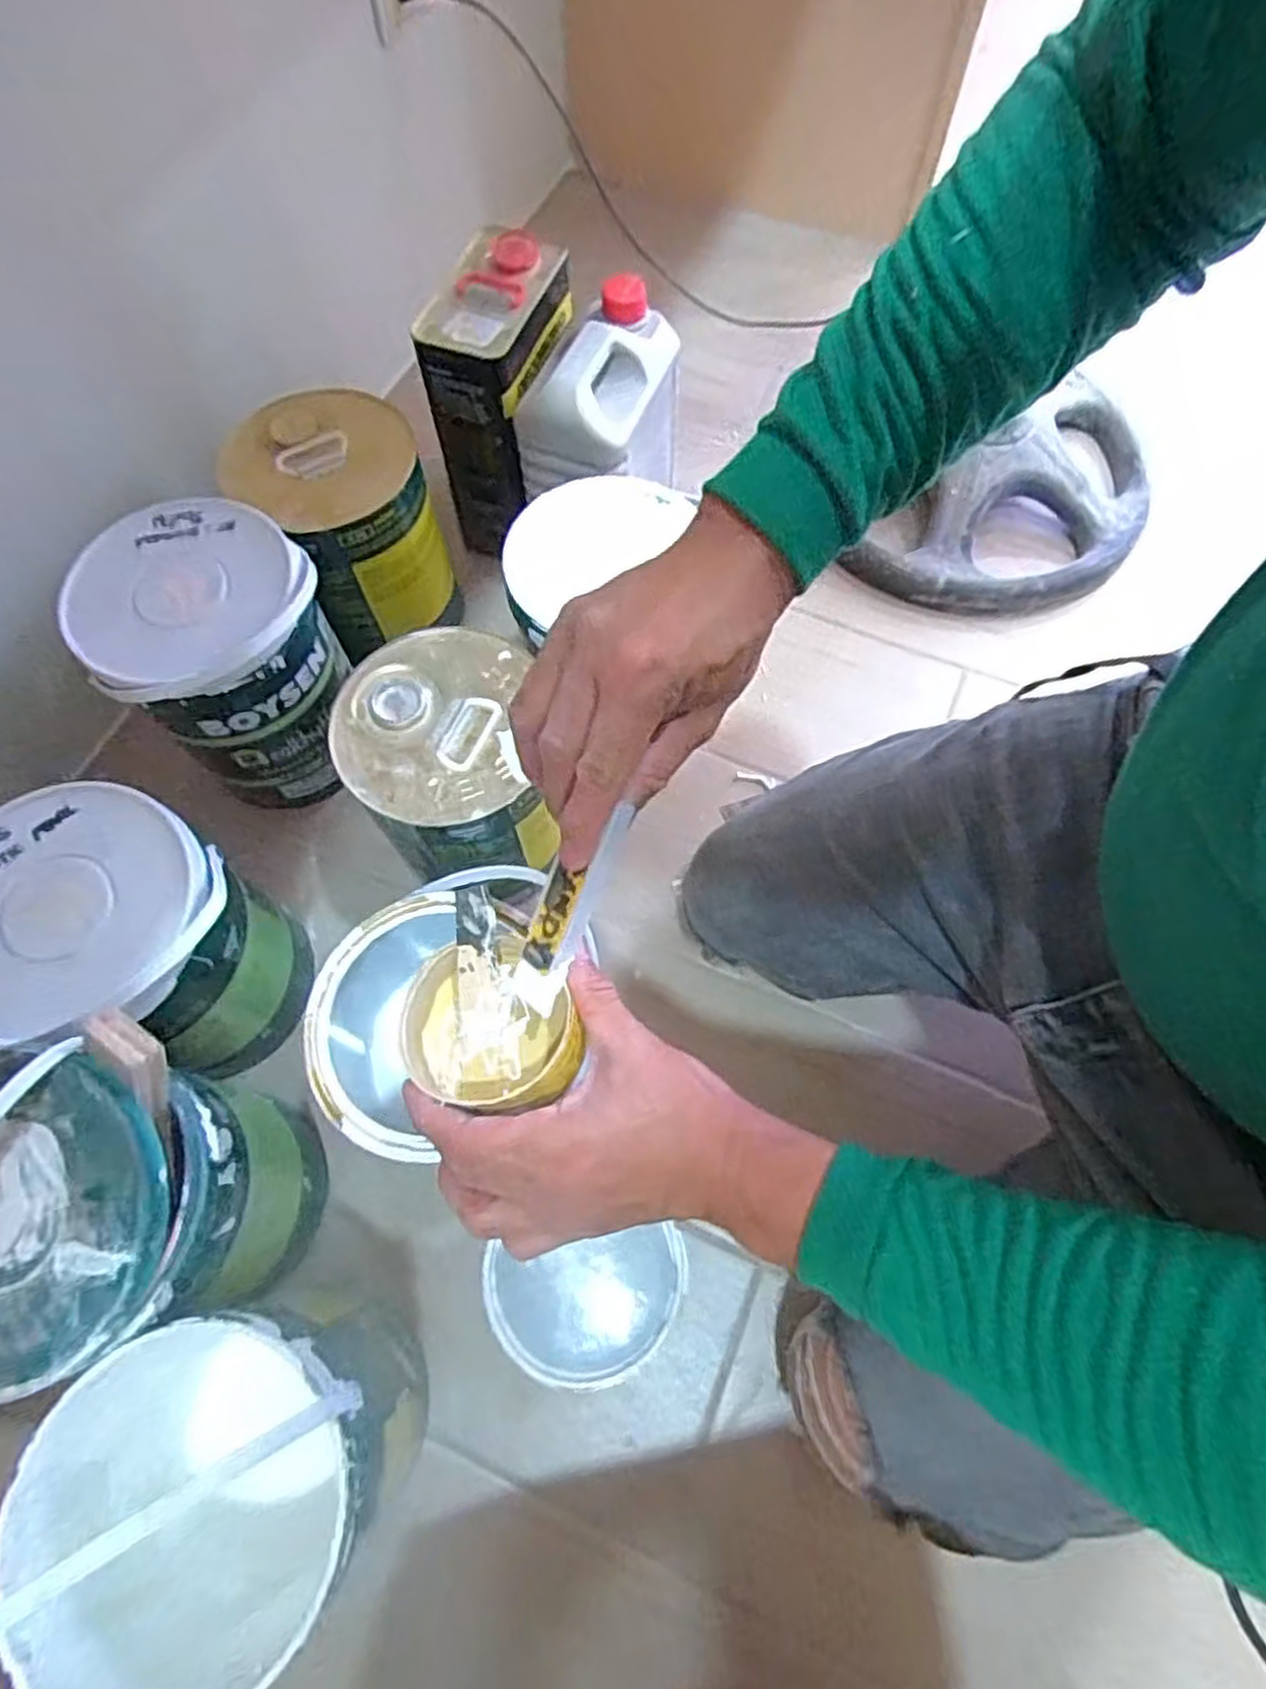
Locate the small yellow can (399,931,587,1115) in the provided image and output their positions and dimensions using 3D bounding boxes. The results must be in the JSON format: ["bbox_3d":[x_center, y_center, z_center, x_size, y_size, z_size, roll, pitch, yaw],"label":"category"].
[{"bbox_3d":[-0.073,0.086,0.390,0.080,0.043,0.077,-10,68,-4],"label":"small yellow can"}]

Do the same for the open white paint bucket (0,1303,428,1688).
[{"bbox_3d":[-0.229,0.359,0.448,0.175,0.274,0.166,0,68,0],"label":"open white paint bucket"}]

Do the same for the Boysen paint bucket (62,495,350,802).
[{"bbox_3d":[-0.337,-0.159,0.686,0.165,0.199,0.166,0,68,0],"label":"Boysen paint bucket"}]

